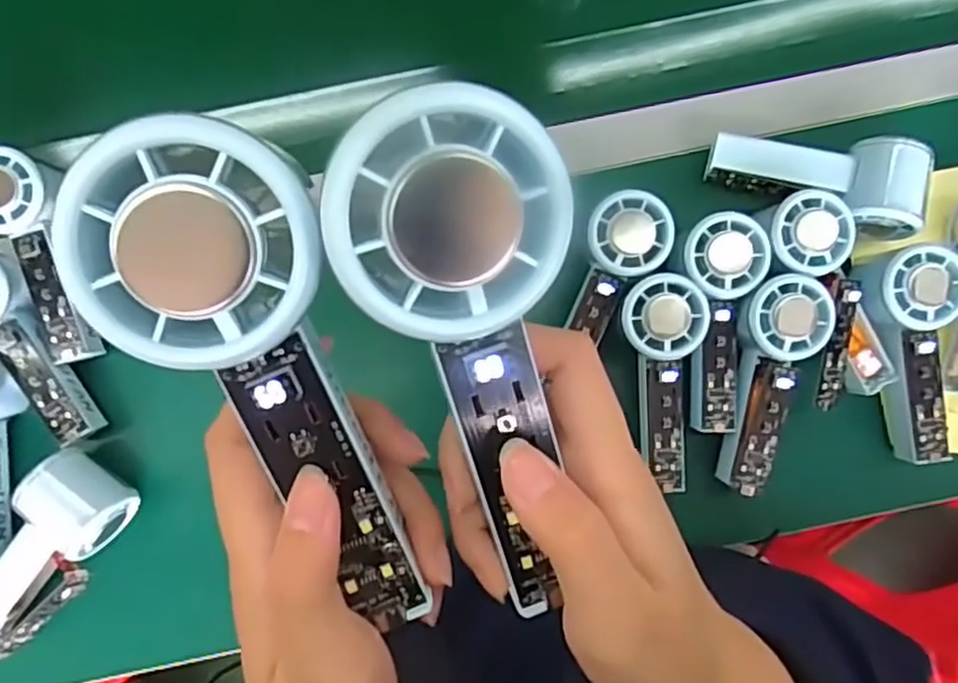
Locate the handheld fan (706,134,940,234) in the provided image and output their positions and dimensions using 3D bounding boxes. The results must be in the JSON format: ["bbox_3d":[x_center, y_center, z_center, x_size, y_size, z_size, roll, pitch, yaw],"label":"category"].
[{"bbox_3d":[0.244,-0.121,0.497,0.148,0.040,0.065,13,86,0],"label":"handheld fan"}]

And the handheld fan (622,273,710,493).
[{"bbox_3d":[0.129,0.027,0.489,0.054,0.037,0.147,-3,102,-1],"label":"handheld fan"}]

